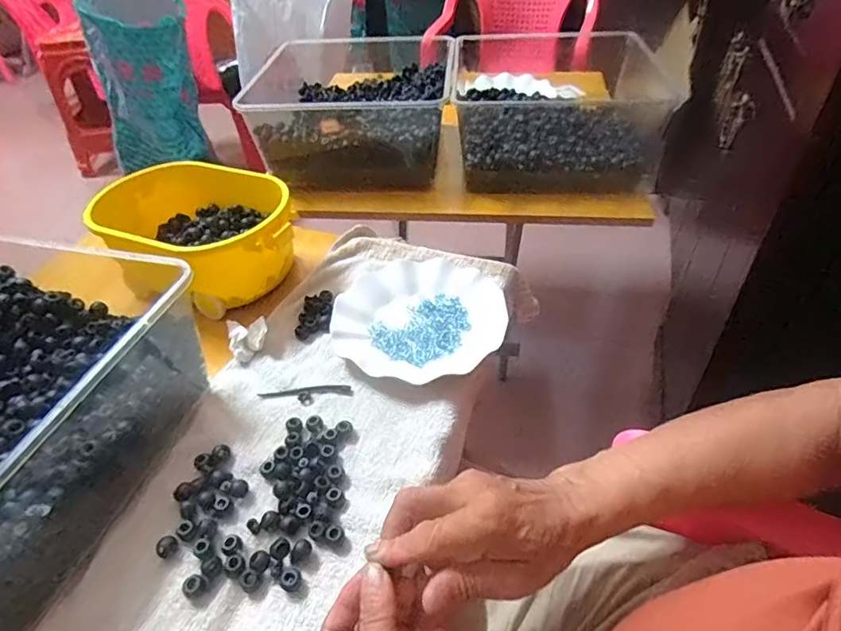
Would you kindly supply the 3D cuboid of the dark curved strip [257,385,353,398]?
[{"bbox_3d":[-0.113,0.076,0.521,0.091,0.006,0.010,-3,42,1],"label":"dark curved strip"}]

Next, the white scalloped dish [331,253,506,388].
[{"bbox_3d":[0.002,0.000,0.571,0.179,0.025,0.174,-2,42,2],"label":"white scalloped dish"}]

